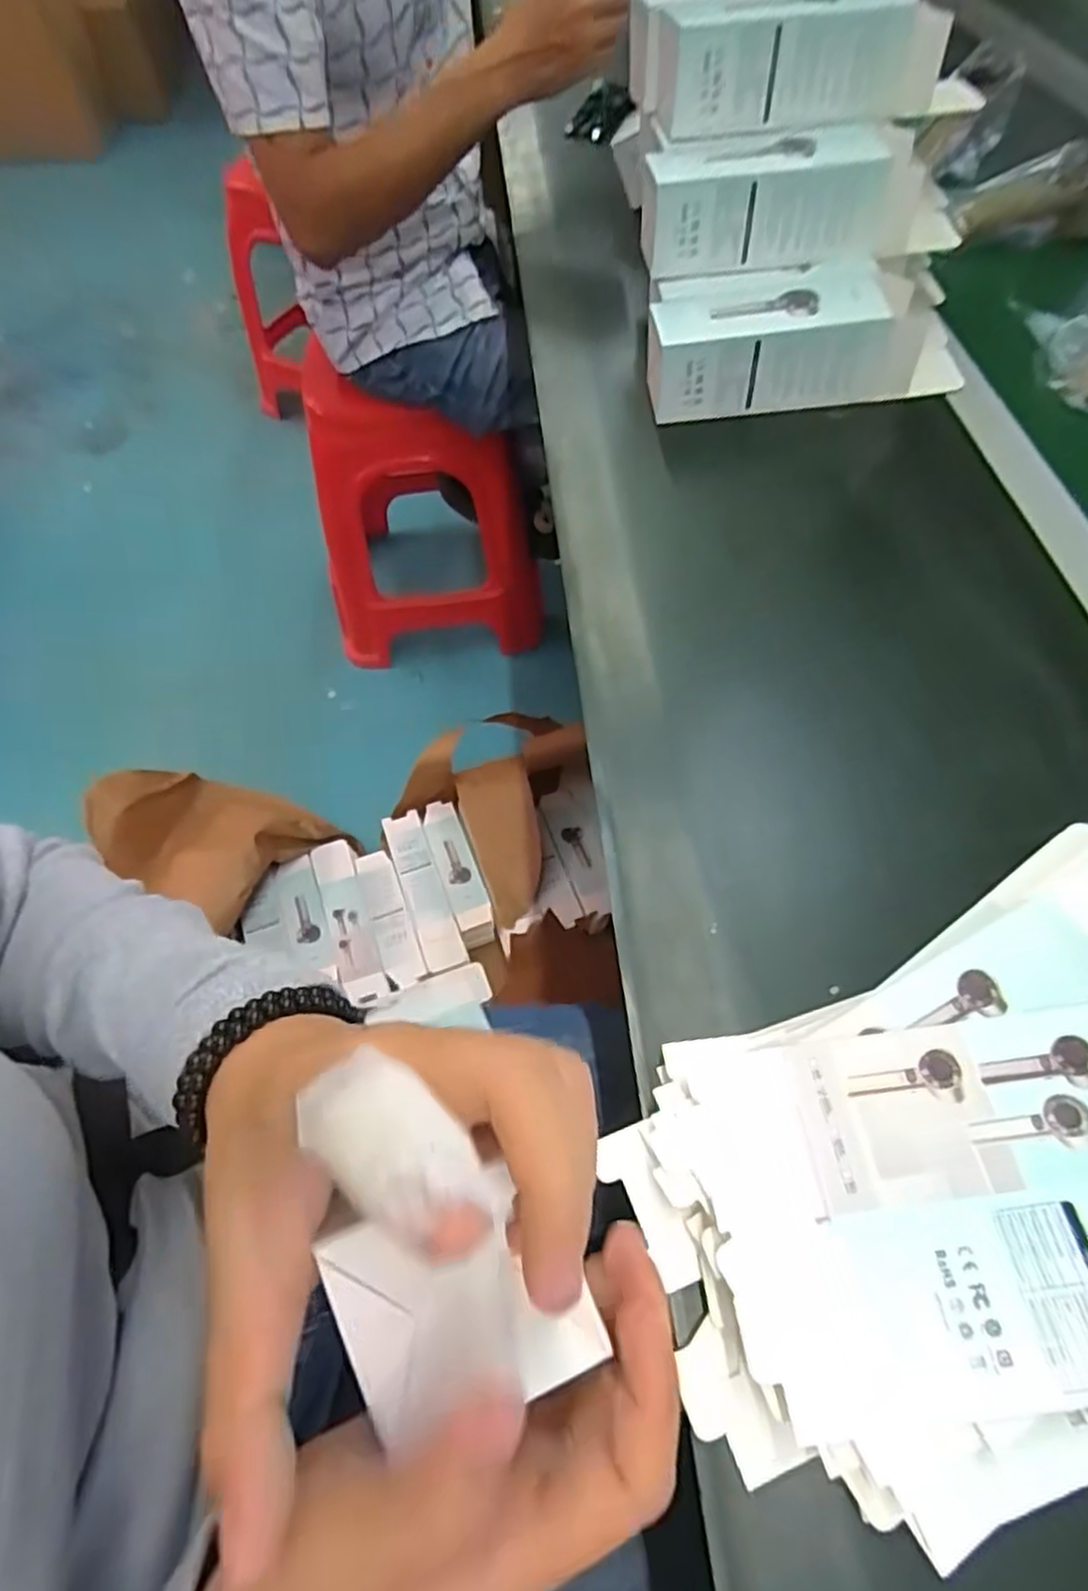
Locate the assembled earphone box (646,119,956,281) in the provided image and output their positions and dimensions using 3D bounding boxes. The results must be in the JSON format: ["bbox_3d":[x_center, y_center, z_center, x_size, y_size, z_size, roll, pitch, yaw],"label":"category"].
[{"bbox_3d":[0.187,-0.442,0.541,0.230,0.059,0.068,-6,58,-2],"label":"assembled earphone box"}]

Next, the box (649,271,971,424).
[{"bbox_3d":[0.198,-0.341,0.550,0.240,0.062,0.099,-6,58,-2],"label":"box"}]

